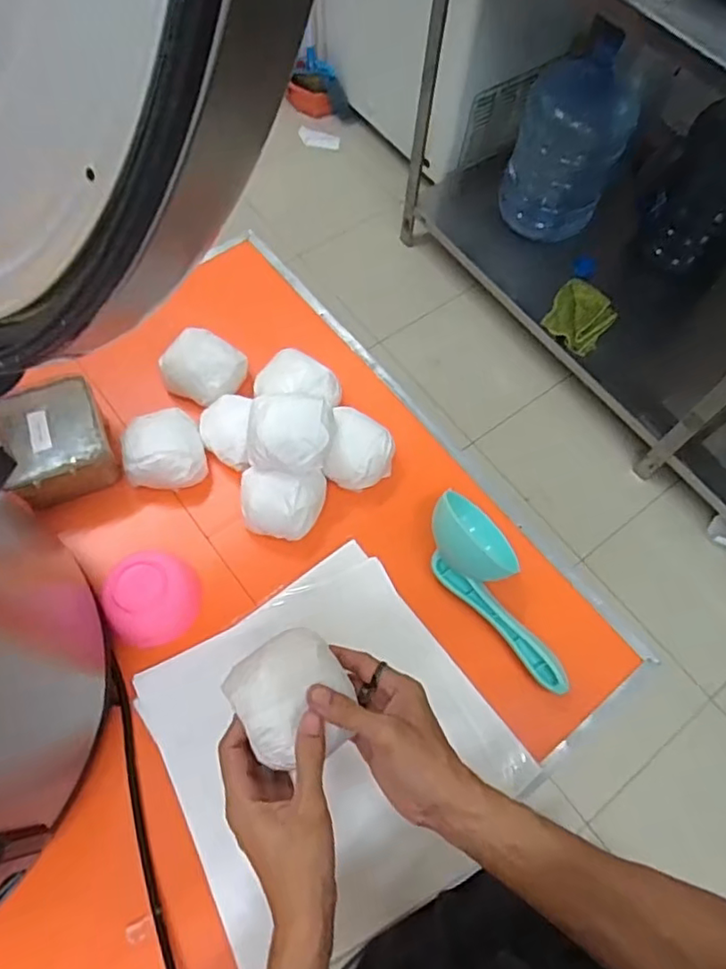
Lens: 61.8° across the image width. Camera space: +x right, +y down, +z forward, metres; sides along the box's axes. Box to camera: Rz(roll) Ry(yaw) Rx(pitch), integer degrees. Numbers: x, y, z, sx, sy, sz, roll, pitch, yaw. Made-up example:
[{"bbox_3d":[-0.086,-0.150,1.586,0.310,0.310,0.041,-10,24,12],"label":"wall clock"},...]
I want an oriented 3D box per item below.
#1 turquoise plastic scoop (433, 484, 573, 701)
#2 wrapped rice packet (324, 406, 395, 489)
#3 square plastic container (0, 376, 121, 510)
[{"bbox_3d":[0.133,0.095,0.563,0.075,0.051,0.195,-29,70,-16],"label":"turquoise plastic scoop"},{"bbox_3d":[-0.002,-0.035,0.626,0.066,0.041,0.073,11,65,2],"label":"wrapped rice packet"},{"bbox_3d":[-0.307,-0.037,0.614,0.097,0.069,0.114,-19,67,-12],"label":"square plastic container"}]

